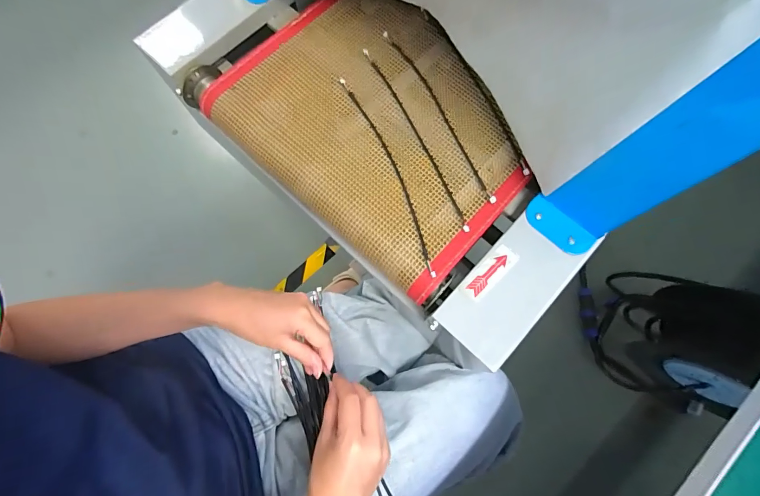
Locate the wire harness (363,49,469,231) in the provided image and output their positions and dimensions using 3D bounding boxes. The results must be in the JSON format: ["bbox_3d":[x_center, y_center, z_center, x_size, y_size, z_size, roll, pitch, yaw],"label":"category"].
[{"bbox_3d":[0.043,-0.146,0.460,0.014,0.016,0.287,-24,76,-5],"label":"wire harness"}]

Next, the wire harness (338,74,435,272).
[{"bbox_3d":[0.013,-0.095,0.446,0.022,0.005,0.281,-19,74,-18],"label":"wire harness"}]

